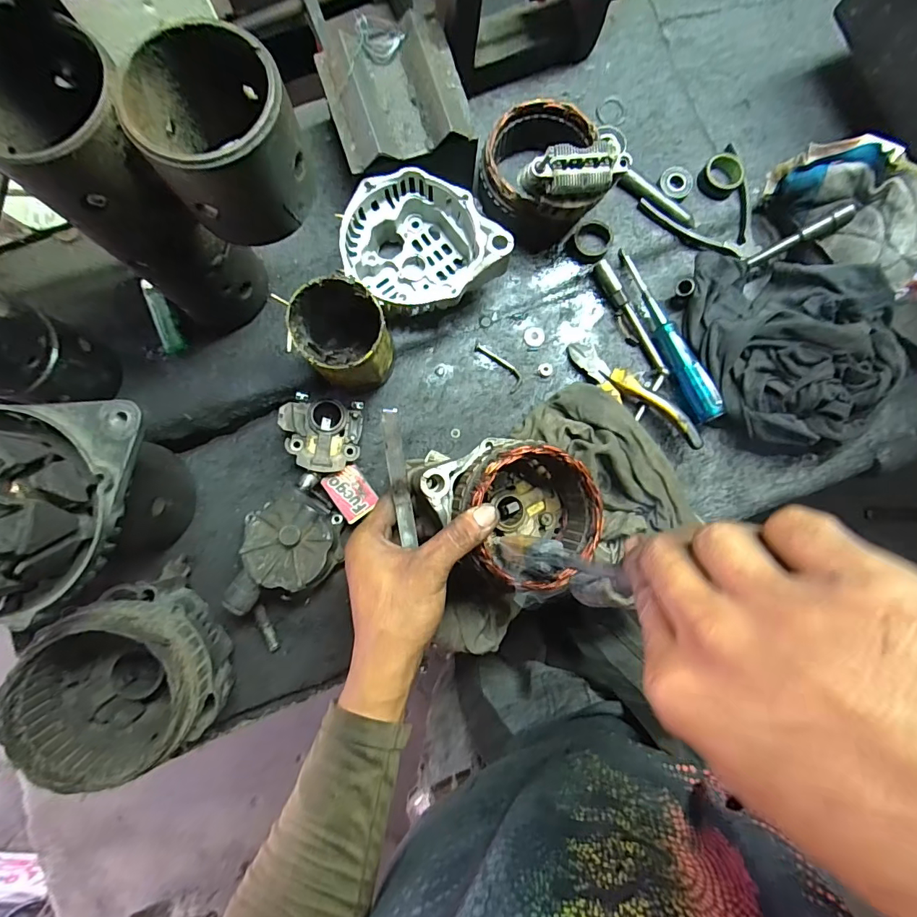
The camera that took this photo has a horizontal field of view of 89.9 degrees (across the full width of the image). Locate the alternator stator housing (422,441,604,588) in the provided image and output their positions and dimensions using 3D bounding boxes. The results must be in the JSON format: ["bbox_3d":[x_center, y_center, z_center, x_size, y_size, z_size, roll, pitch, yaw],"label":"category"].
[{"bbox_3d":[0.044,0.035,0.383,0.129,0.089,0.103,34,85,2],"label":"alternator stator housing"}]

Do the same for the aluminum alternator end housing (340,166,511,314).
[{"bbox_3d":[-0.029,-0.199,0.439,0.143,0.081,0.103,19,84,1],"label":"aluminum alternator end housing"}]

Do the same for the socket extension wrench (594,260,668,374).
[{"bbox_3d":[0.178,-0.144,0.472,0.016,0.021,0.129,-30,86,-4],"label":"socket extension wrench"}]

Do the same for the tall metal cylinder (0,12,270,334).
[{"bbox_3d":[-0.233,-0.187,0.358,0.085,0.230,0.090,-35,86,-4],"label":"tall metal cylinder"}]

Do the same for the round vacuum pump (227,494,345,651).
[{"bbox_3d":[-0.171,0.101,0.428,0.089,0.061,0.137,35,85,2],"label":"round vacuum pump"}]

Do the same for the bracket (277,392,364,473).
[{"bbox_3d":[-0.131,-0.023,0.446,0.071,0.038,0.072,4,84,-1],"label":"bracket"}]

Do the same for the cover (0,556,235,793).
[{"bbox_3d":[-0.271,0.181,0.382,0.126,0.105,0.133,-35,86,-4],"label":"cover"}]

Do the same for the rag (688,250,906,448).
[{"bbox_3d":[0.317,-0.113,0.436,0.148,0.086,0.210,-17,85,-3],"label":"rag"}]

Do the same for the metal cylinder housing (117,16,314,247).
[{"bbox_3d":[-0.139,-0.193,0.280,0.079,0.071,0.082,0,84,-1],"label":"metal cylinder housing"}]

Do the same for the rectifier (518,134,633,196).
[{"bbox_3d":[0.100,-0.242,0.384,0.089,0.031,0.035,-13,85,-2],"label":"rectifier"}]

